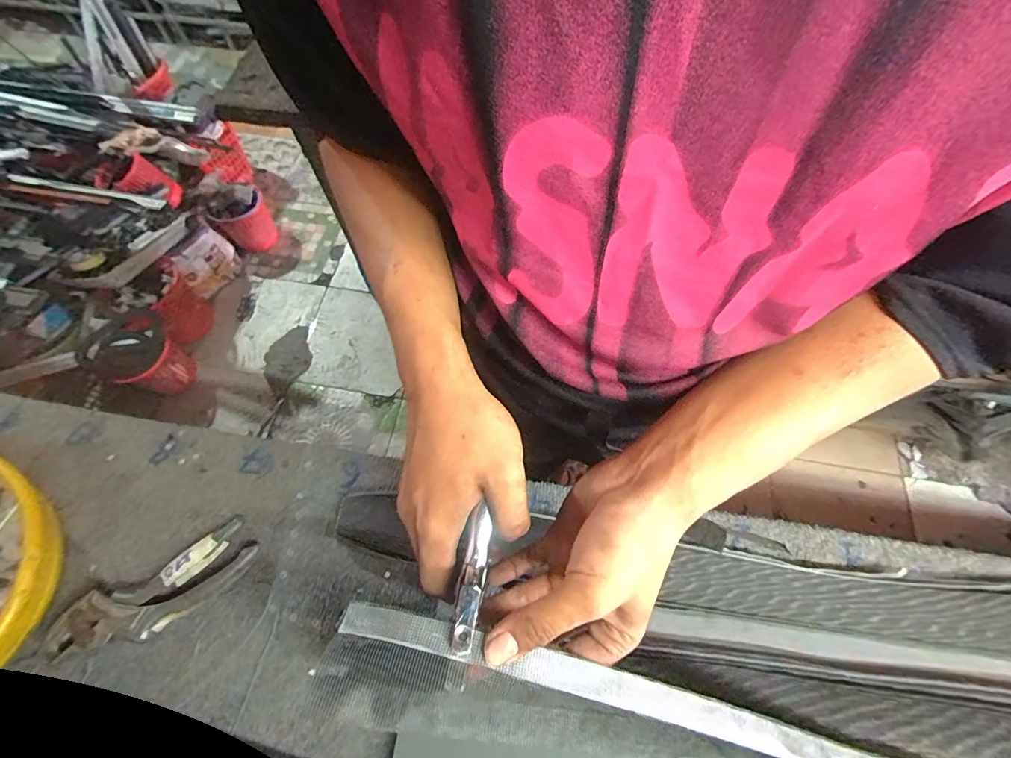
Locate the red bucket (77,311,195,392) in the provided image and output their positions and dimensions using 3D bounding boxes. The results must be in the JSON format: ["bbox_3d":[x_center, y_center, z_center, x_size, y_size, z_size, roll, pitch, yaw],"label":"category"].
[{"bbox_3d":[-1.146,-0.067,1.422,0.214,0.232,0.229,-1,65,1],"label":"red bucket"}]

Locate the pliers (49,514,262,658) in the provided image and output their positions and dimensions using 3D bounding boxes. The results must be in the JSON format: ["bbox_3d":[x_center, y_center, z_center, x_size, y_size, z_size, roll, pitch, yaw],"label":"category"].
[{"bbox_3d":[-0.317,0.195,0.398,0.171,0.025,0.057,-30,67,-12],"label":"pliers"}]

